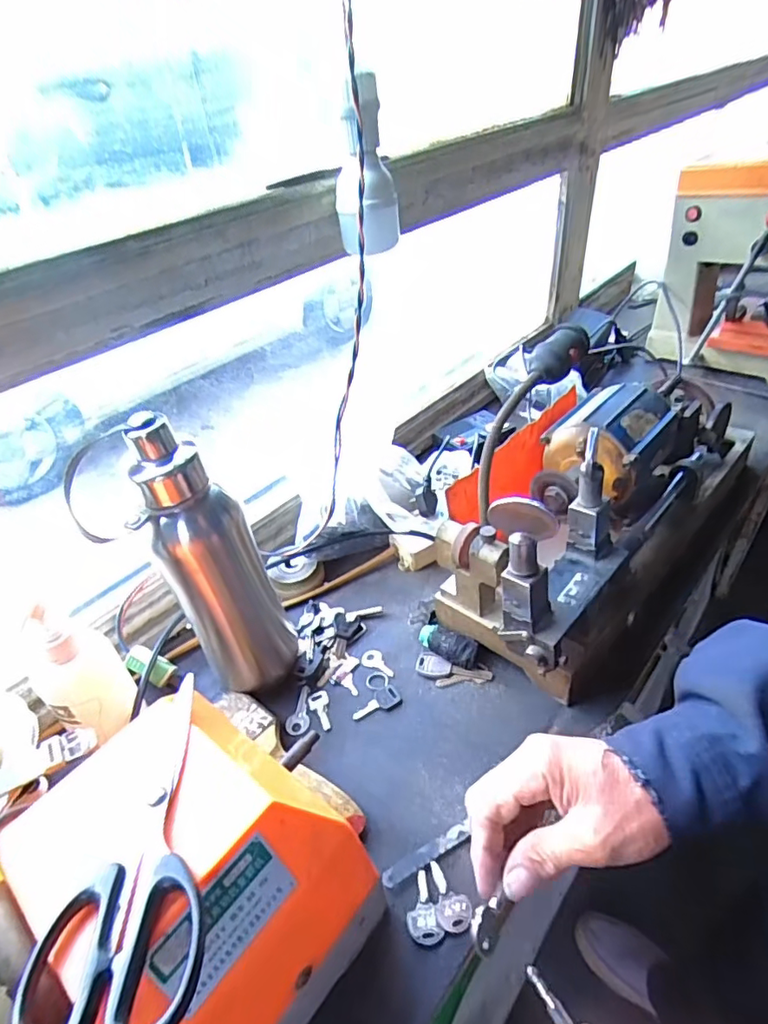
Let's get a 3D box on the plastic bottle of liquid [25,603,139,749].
[{"bbox_3d":[-0.243,0.129,0.450,0.057,0.125,0.059,-3,40,3],"label":"plastic bottle of liquid"}]

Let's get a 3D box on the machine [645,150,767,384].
[{"bbox_3d":[0.511,-0.331,0.775,0.234,0.294,0.180,15,44,22],"label":"machine"}]

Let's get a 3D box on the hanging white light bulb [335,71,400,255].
[{"bbox_3d":[-0.016,-0.297,0.490,0.056,0.131,0.059,-5,40,0],"label":"hanging white light bulb"}]

